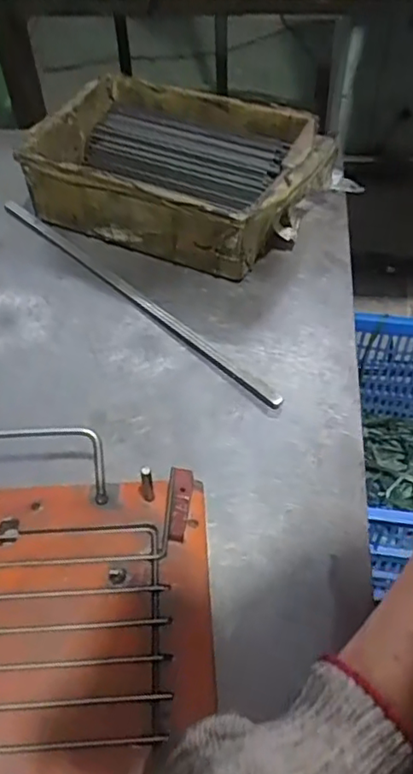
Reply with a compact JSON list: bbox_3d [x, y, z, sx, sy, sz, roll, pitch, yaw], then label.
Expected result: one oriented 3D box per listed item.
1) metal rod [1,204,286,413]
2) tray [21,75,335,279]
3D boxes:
[{"bbox_3d":[-0.075,-0.087,0.551,0.013,0.008,0.360,-38,59,-26],"label":"metal rod"},{"bbox_3d":[-0.027,-0.208,0.598,0.258,0.092,0.186,21,54,18],"label":"tray"}]

